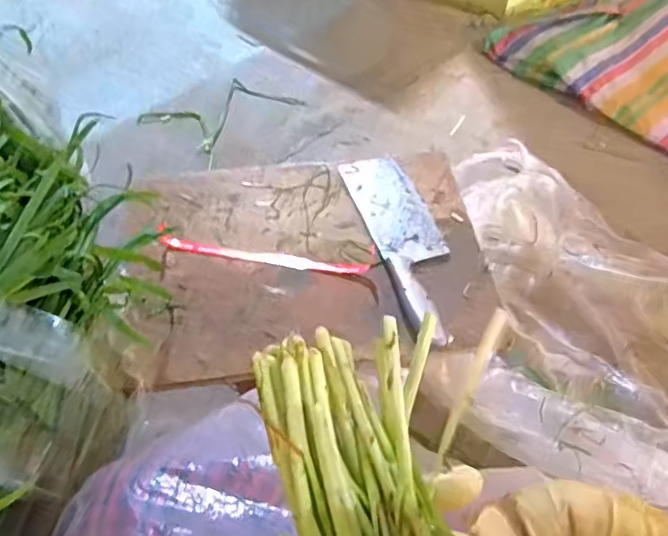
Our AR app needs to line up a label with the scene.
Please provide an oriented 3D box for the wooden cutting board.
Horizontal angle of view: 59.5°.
[{"bbox_3d":[-0.030,-0.016,0.698,0.408,0.031,0.290,-6,54,-4],"label":"wooden cutting board"}]

